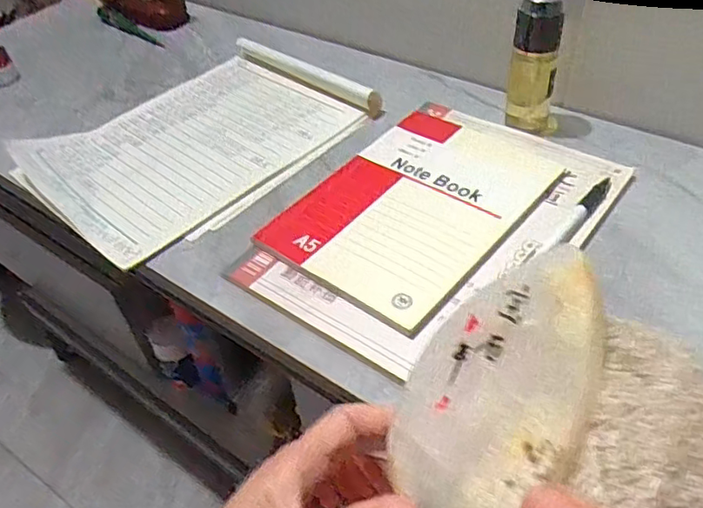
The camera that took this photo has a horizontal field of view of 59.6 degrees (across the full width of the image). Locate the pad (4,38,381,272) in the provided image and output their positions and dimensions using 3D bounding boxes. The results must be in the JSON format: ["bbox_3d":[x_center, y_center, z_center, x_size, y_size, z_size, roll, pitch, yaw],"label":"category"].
[{"bbox_3d":[-0.134,-0.107,0.556,0.219,0.023,0.276,30,56,31],"label":"pad"}]

